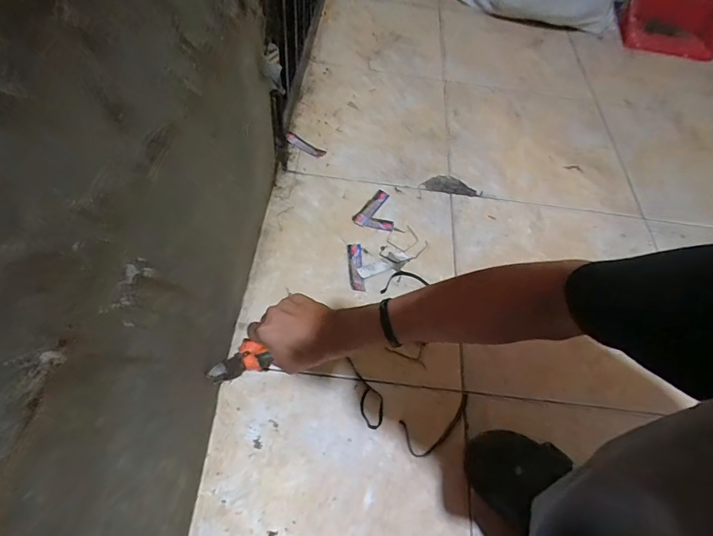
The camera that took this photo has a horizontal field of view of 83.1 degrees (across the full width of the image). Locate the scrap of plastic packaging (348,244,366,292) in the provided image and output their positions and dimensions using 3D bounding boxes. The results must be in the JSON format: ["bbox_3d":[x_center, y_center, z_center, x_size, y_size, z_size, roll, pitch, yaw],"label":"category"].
[{"bbox_3d":[0.000,-0.002,0.688,0.023,0.006,0.092,-1,57,-6],"label":"scrap of plastic packaging"}]

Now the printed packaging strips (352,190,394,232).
[{"bbox_3d":[0.034,-0.114,0.762,0.074,0.009,0.093,5,57,-1],"label":"printed packaging strips"}]

